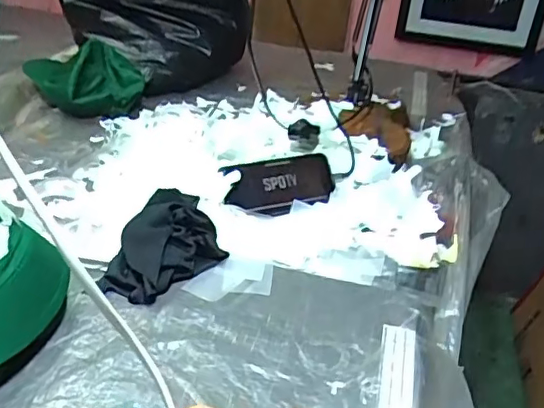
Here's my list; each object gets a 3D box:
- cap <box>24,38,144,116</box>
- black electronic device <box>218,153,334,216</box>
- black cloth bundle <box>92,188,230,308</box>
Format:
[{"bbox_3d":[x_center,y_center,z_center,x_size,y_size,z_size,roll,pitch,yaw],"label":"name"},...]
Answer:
[{"bbox_3d":[-0.342,-0.235,1.037,0.200,0.098,0.236,-9,32,-24],"label":"cap"},{"bbox_3d":[0.014,-0.028,0.750,0.159,0.025,0.082,-5,68,-22],"label":"black electronic device"},{"bbox_3d":[-0.112,0.040,0.633,0.114,0.054,0.172,11,30,9],"label":"black cloth bundle"}]

